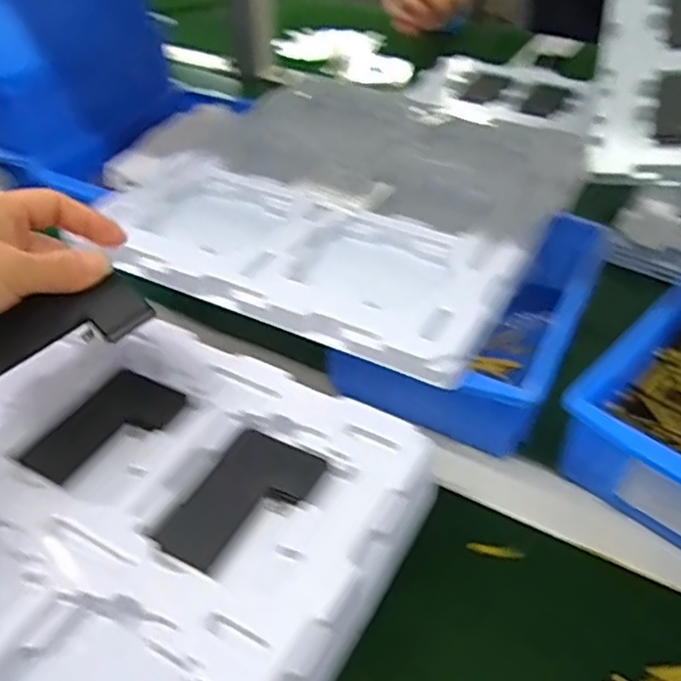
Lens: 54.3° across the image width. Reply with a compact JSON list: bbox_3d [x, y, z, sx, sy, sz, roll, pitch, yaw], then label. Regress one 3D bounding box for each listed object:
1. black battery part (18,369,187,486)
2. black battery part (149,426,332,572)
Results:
[{"bbox_3d":[-0.130,0.048,0.366,0.050,0.007,0.078,25,49,25],"label":"black battery part"},{"bbox_3d":[-0.051,0.079,0.333,0.047,0.006,0.083,26,49,26],"label":"black battery part"}]

